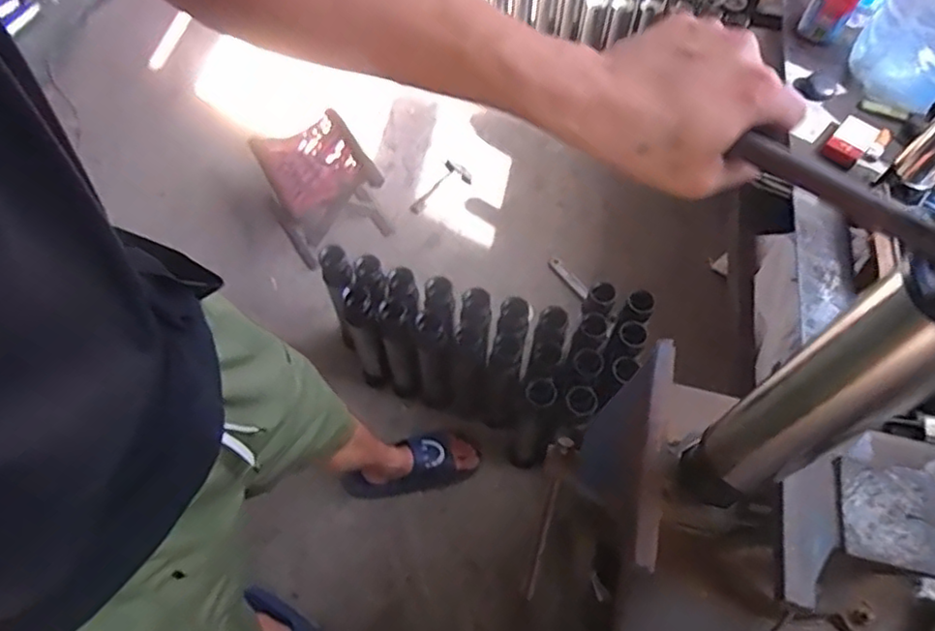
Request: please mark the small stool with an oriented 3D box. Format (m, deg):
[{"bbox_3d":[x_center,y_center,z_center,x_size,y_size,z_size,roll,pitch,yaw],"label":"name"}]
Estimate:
[{"bbox_3d":[-0.386,-0.330,1.674,0.254,0.246,0.312,-34,66,-17],"label":"small stool"}]

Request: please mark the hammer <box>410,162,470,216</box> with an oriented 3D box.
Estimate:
[{"bbox_3d":[-0.075,-0.353,1.830,0.112,0.037,0.207,32,66,16],"label":"hammer"}]

